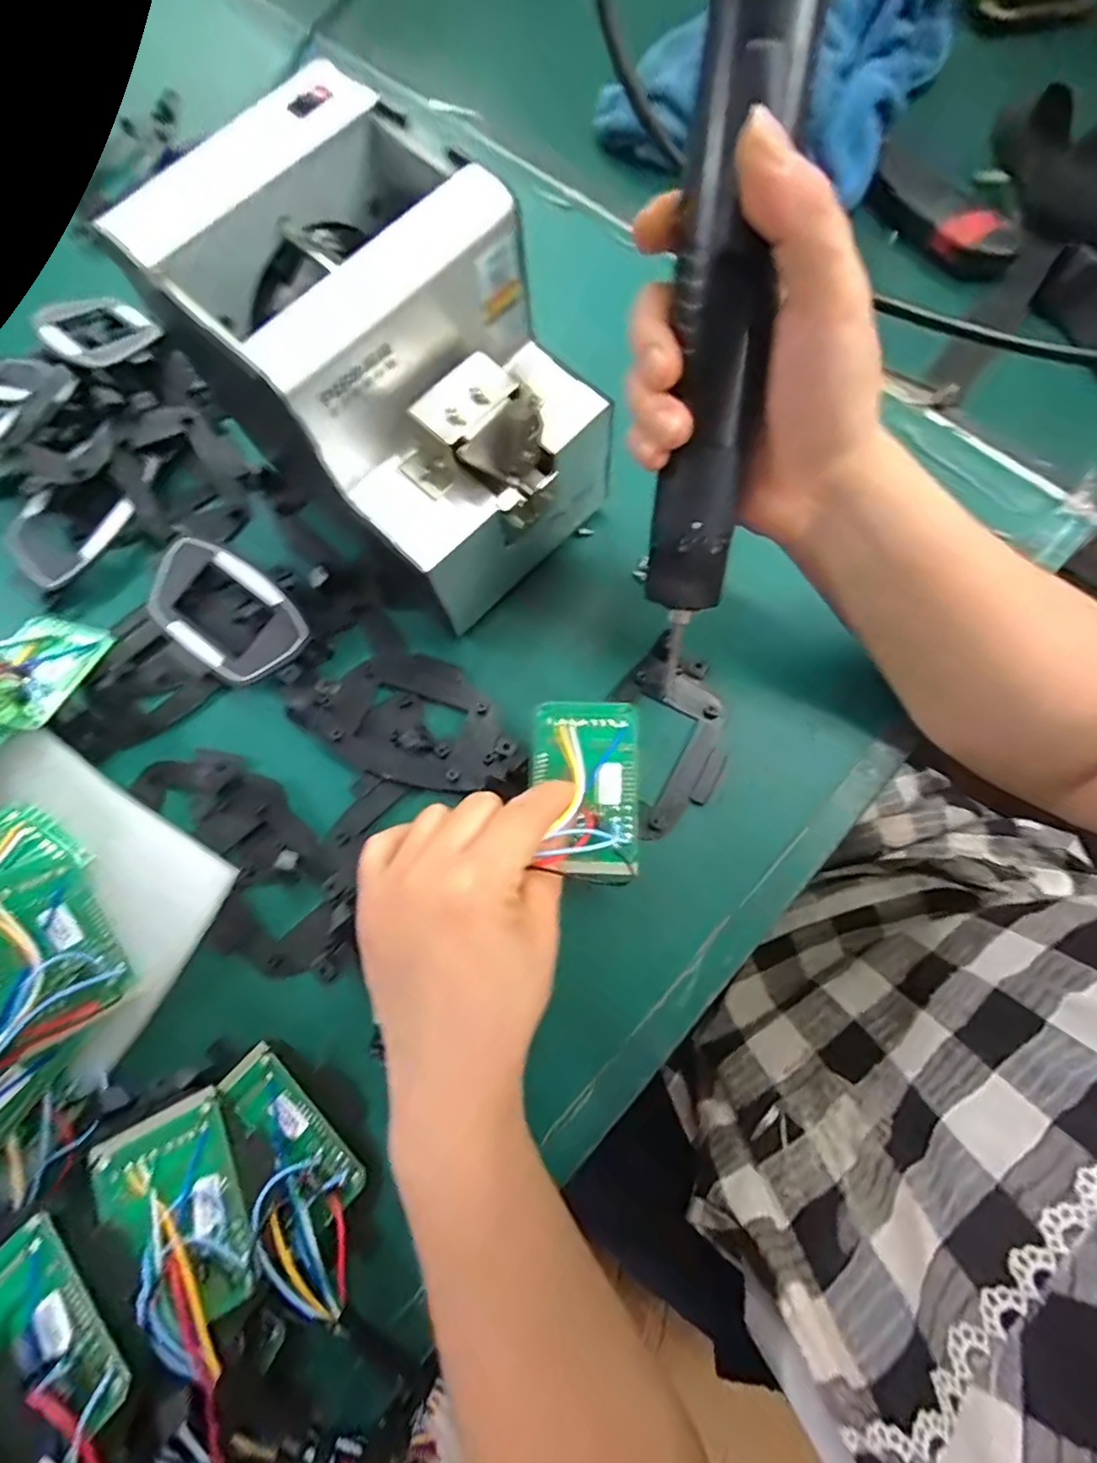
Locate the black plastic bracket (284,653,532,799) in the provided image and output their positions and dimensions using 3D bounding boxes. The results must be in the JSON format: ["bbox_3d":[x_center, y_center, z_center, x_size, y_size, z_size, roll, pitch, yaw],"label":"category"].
[{"bbox_3d":[-0.068,-0.005,0.317,0.125,0.014,0.071,31,79,8],"label":"black plastic bracket"}]

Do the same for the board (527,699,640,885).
[{"bbox_3d":[0.017,0.024,0.270,0.047,0.030,0.084,-1,76,1],"label":"board"}]

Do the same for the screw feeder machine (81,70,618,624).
[{"bbox_3d":[-0.080,-0.169,0.294,0.137,0.138,0.199,-43,79,-9],"label":"screw feeder machine"}]

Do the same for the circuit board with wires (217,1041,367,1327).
[{"bbox_3d":[-0.115,0.198,0.265,0.042,0.020,0.106,-38,78,-8],"label":"circuit board with wires"}]

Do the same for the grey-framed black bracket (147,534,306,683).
[{"bbox_3d":[-0.186,-0.069,0.339,0.099,0.012,0.058,37,80,10],"label":"grey-framed black bracket"}]

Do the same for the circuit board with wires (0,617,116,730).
[{"bbox_3d":[-0.286,-0.038,0.328,0.048,0.014,0.080,19,43,-9],"label":"circuit board with wires"}]

